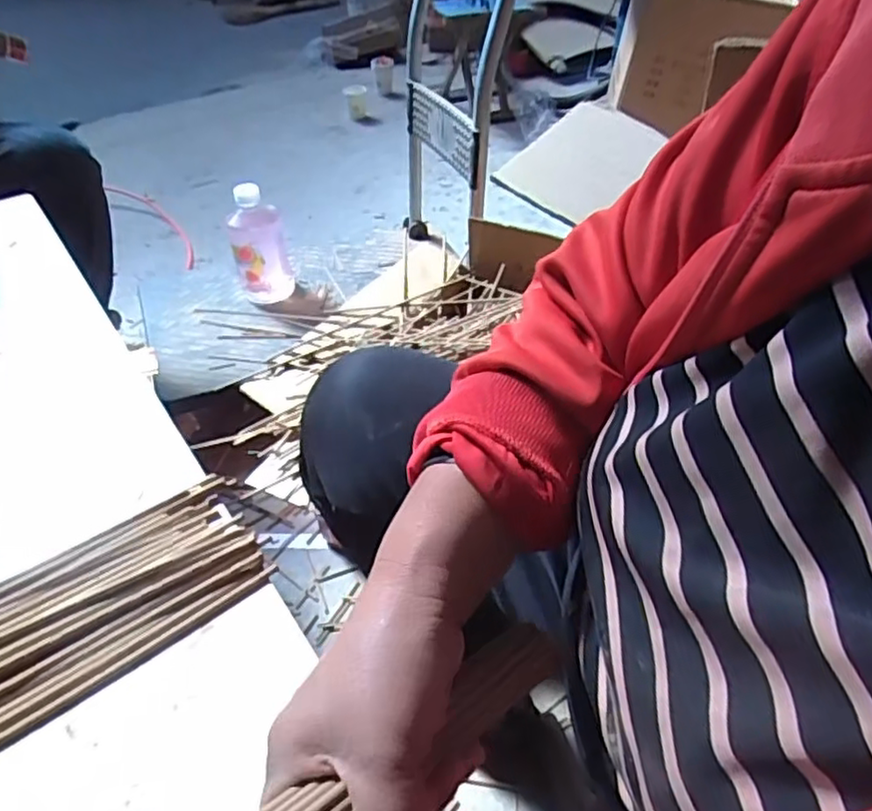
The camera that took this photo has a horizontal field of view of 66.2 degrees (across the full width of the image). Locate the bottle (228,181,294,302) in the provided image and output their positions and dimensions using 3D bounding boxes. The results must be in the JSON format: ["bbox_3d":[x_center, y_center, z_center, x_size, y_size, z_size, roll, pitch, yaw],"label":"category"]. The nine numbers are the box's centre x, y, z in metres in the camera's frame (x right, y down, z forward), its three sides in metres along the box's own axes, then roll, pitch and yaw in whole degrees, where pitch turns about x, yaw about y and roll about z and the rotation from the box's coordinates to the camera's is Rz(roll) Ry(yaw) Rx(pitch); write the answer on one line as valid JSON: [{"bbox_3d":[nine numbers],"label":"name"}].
[{"bbox_3d":[-0.304,-0.282,1.142,0.092,0.188,0.099,-15,45,-15],"label":"bottle"}]

